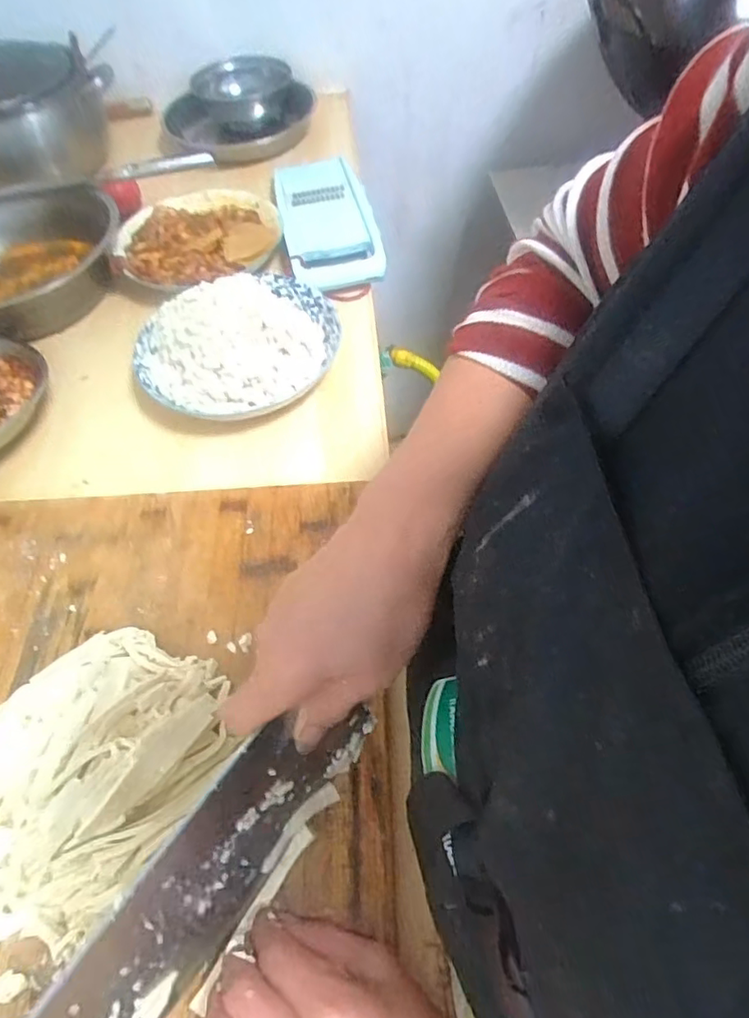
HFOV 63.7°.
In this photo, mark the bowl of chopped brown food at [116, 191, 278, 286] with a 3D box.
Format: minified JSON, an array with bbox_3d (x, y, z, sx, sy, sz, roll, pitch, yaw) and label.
[{"bbox_3d":[-0.210,-0.322,0.733,0.187,0.047,0.200,-2,56,3],"label":"bowl of chopped brown food"}]

